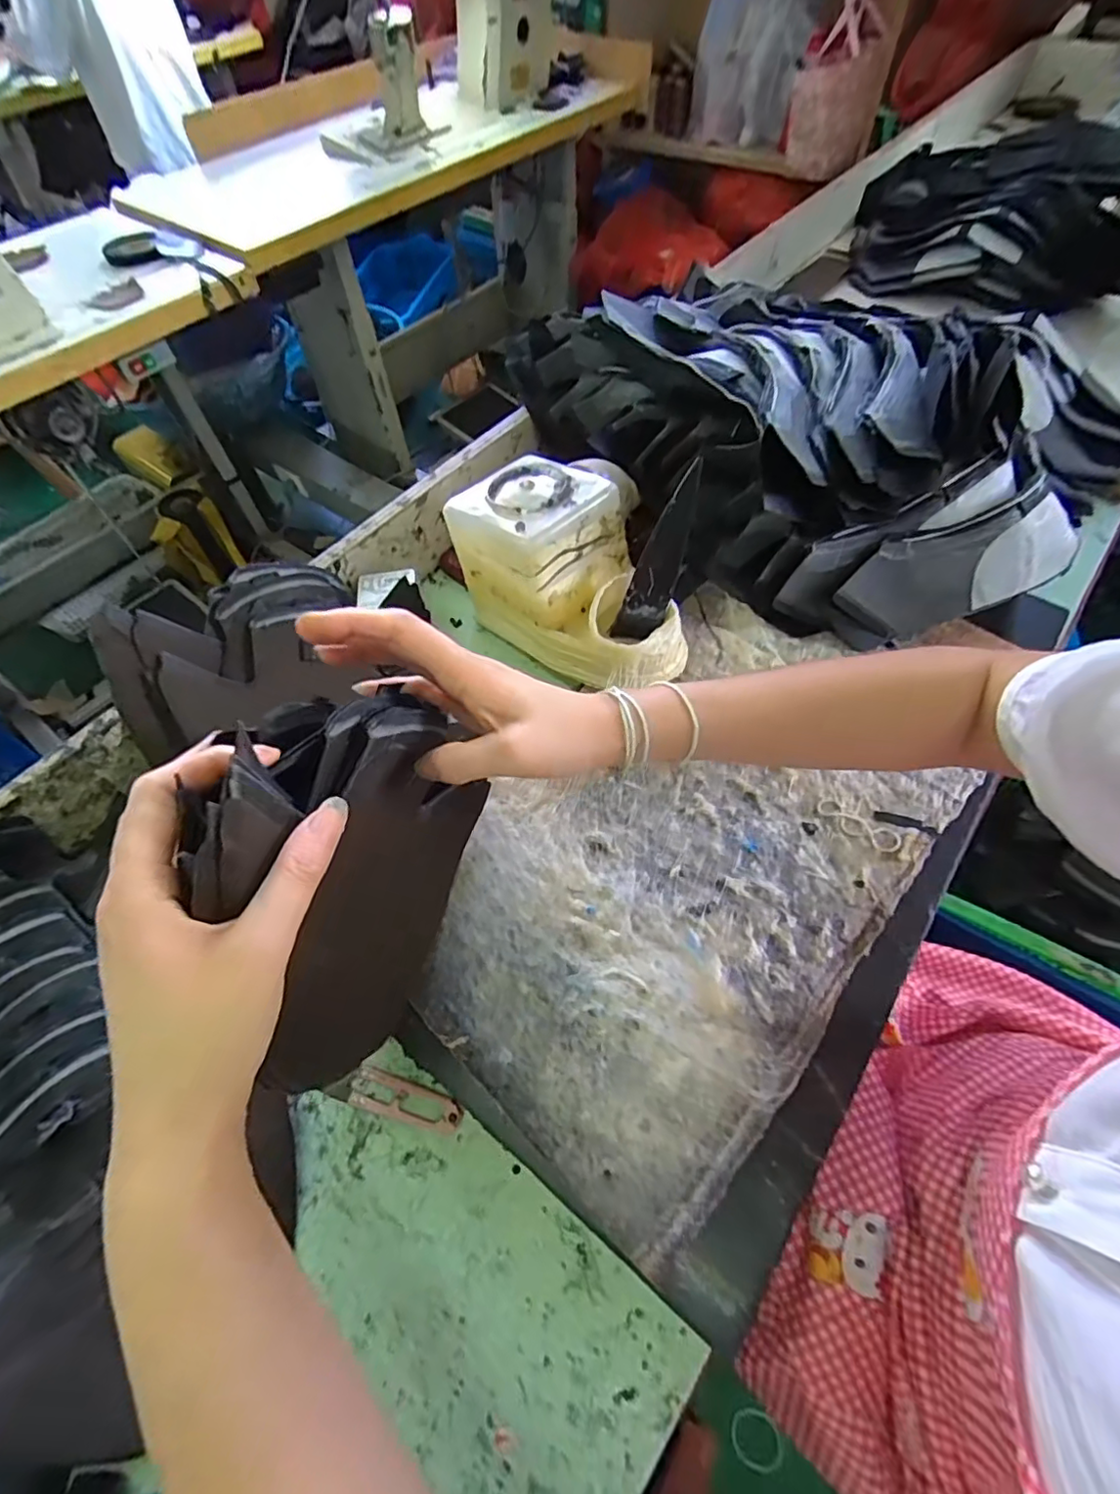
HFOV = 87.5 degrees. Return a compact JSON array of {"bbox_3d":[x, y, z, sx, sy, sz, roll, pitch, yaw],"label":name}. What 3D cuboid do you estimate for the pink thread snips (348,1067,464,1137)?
[{"bbox_3d":[-0.093,0.214,0.354,0.070,0.007,0.021,11,60,10],"label":"pink thread snips"}]

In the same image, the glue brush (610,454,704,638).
[{"bbox_3d":[0.077,-0.140,0.439,0.031,0.131,0.018,32,30,21],"label":"glue brush"}]

